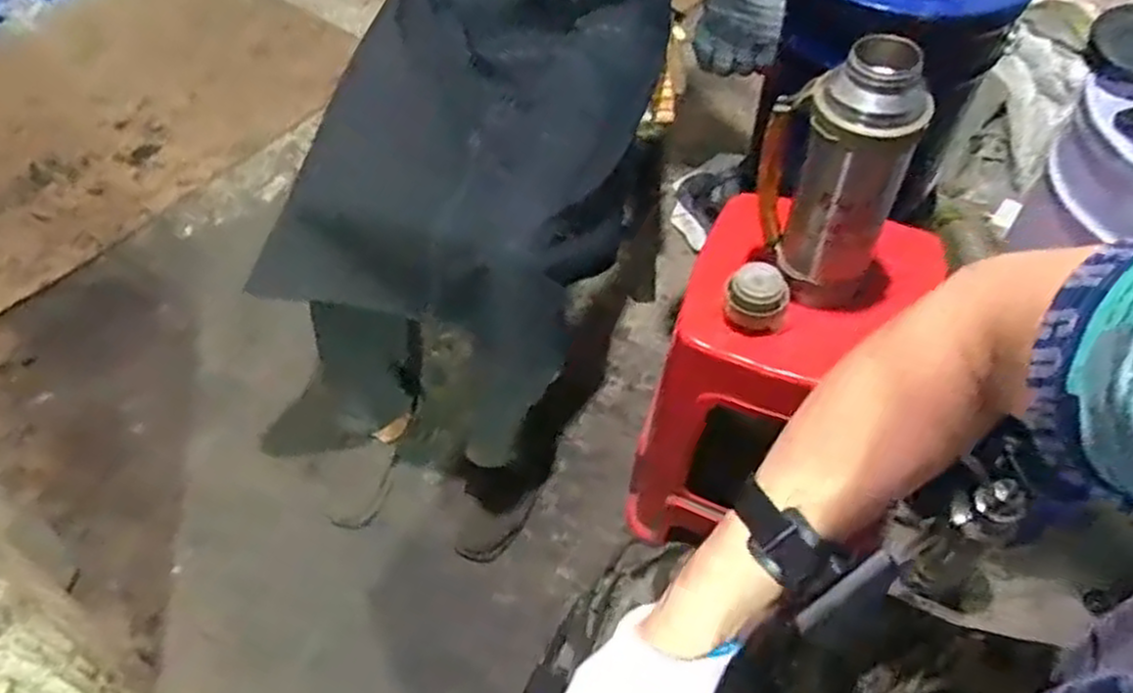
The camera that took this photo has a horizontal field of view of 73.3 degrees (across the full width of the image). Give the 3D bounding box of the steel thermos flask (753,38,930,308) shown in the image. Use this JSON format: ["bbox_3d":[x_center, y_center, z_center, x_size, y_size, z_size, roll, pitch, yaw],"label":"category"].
[{"bbox_3d":[0.276,-0.172,0.804,0.138,0.269,0.088,4,54,6],"label":"steel thermos flask"}]

